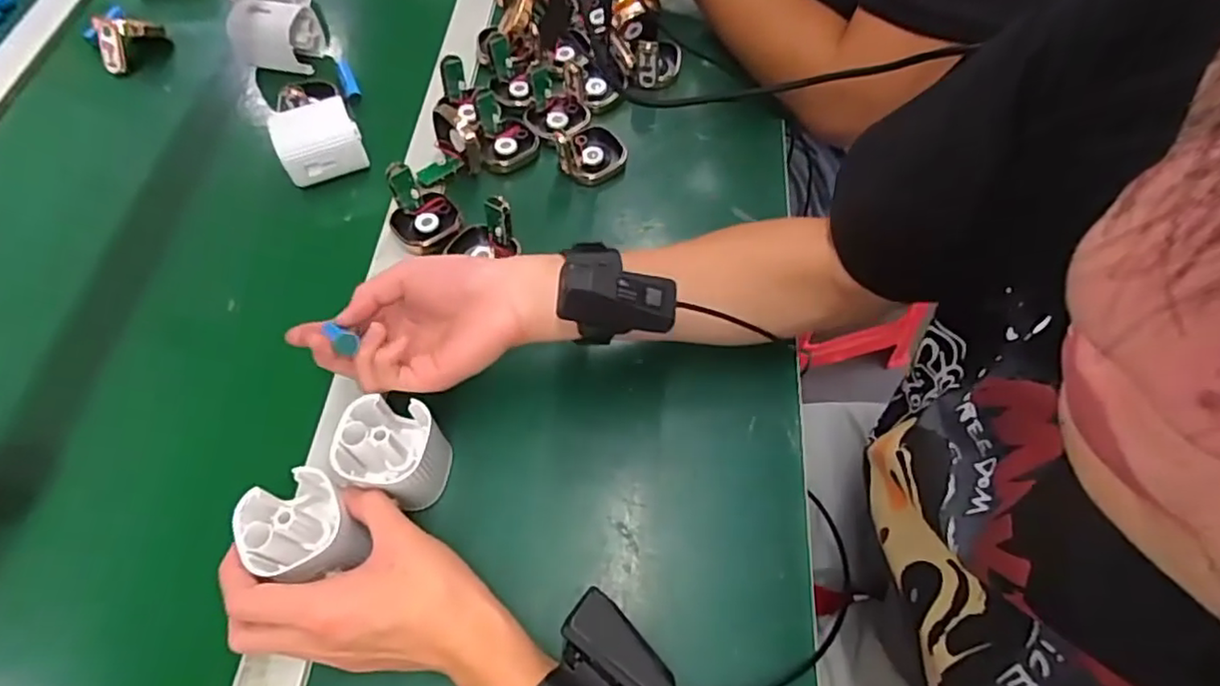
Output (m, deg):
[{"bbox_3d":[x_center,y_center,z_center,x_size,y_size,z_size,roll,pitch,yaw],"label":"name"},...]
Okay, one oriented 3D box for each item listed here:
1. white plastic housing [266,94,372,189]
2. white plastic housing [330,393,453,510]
[{"bbox_3d":[-0.248,-0.173,0.546,0.064,0.041,0.046,-22,64,-10],"label":"white plastic housing"},{"bbox_3d":[-0.134,0.068,0.402,0.056,0.062,0.053,0,62,1],"label":"white plastic housing"}]

